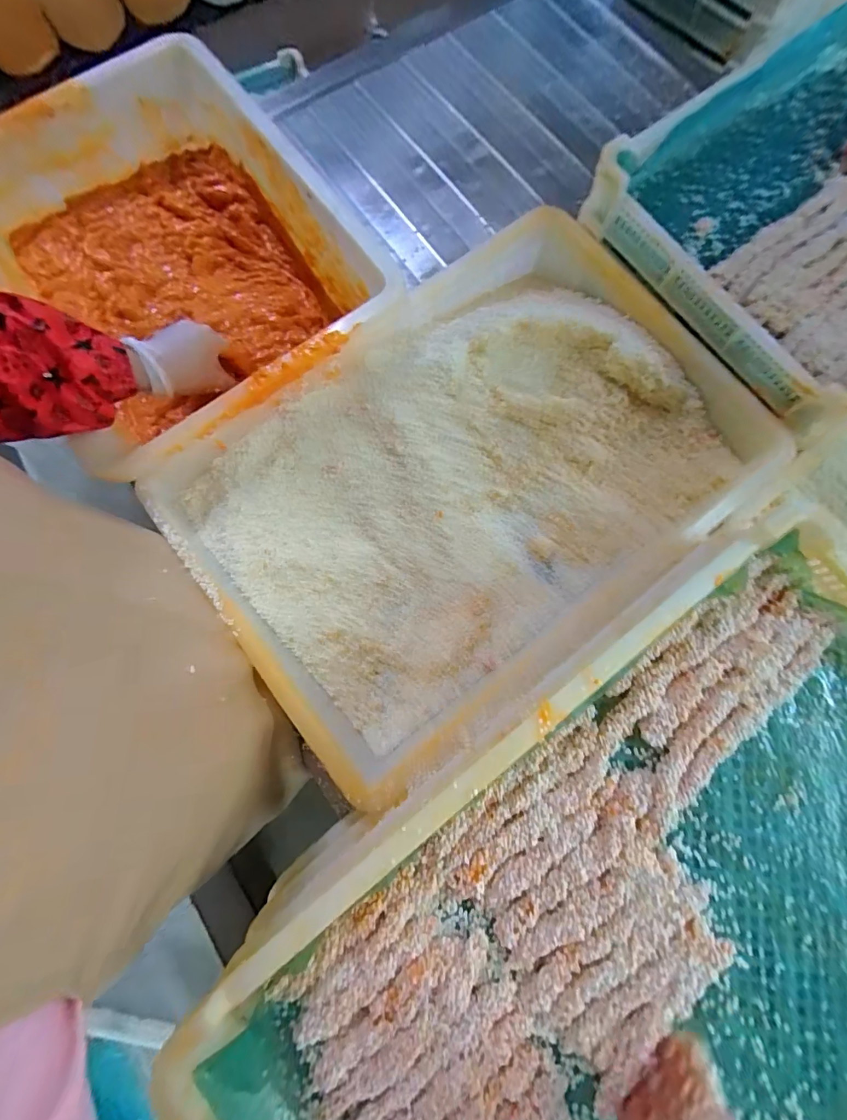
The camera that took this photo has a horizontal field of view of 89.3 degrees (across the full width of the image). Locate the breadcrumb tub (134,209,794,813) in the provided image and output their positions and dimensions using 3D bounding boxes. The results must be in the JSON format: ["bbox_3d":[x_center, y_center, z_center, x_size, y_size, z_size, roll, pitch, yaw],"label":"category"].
[{"bbox_3d":[0.057,-0.093,0.508,0.606,0.126,0.411,-37,81,-8],"label":"breadcrumb tub"}]

